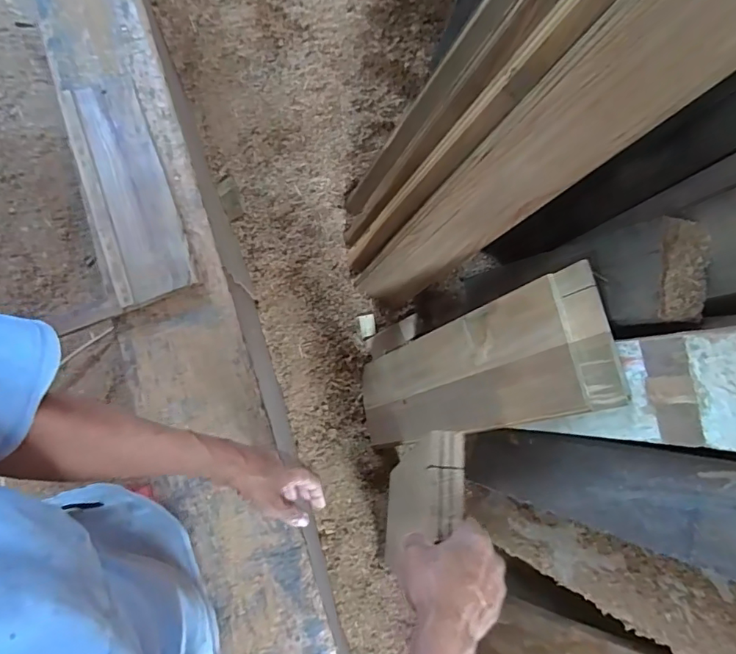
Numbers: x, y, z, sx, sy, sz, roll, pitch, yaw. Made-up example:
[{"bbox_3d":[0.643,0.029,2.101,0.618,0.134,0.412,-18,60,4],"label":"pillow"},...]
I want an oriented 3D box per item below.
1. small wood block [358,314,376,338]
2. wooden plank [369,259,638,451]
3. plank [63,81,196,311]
[{"bbox_3d":[-0.001,-0.003,1.138,0.038,0.009,0.050,-13,96,-13],"label":"small wood block"},{"bbox_3d":[0.148,0.095,0.885,0.028,0.623,0.187,-1,73,-31],"label":"wooden plank"},{"bbox_3d":[-0.373,-0.221,0.782,0.116,0.033,0.388,-22,76,-3],"label":"plank"}]

